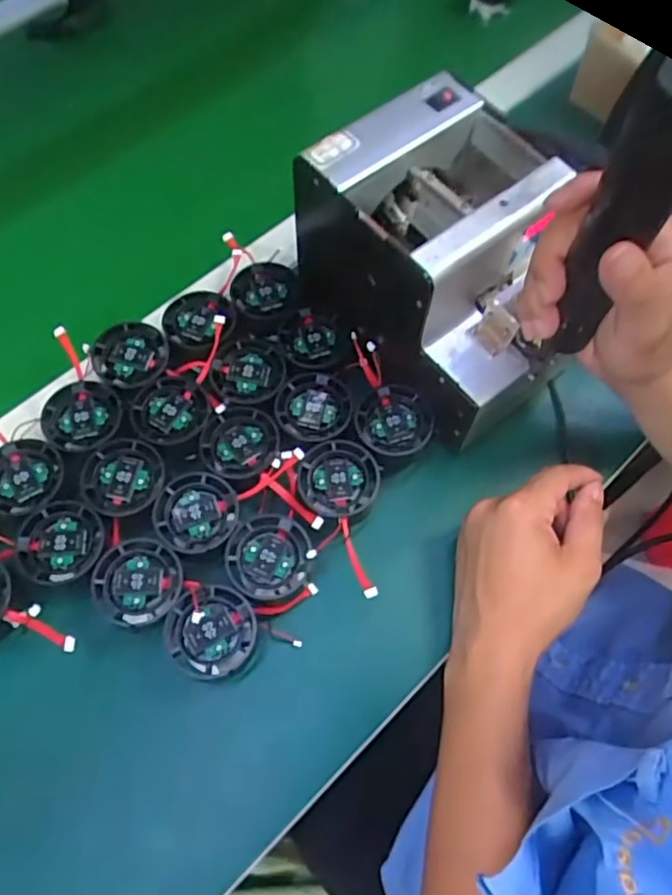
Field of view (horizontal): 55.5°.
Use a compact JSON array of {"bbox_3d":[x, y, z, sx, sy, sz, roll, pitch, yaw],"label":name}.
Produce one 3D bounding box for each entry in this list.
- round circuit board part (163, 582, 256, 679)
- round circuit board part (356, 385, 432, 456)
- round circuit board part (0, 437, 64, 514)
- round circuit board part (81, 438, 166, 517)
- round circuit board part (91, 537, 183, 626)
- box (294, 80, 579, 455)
[{"bbox_3d":[-0.075,0.109,0.381,0.050,0.020,0.051,0,64,0],"label":"round circuit board part"},{"bbox_3d":[0.039,-0.019,0.438,0.048,0.009,0.051,0,64,0],"label":"round circuit board part"},{"bbox_3d":[-0.207,0.019,0.420,0.049,0.010,0.050,0,64,0],"label":"round circuit board part"},{"bbox_3d":[-0.140,0.019,0.420,0.050,0.006,0.052,0,64,0],"label":"round circuit board part"},{"bbox_3d":[-0.121,0.082,0.391,0.052,0.010,0.050,0,64,0],"label":"round circuit board part"},{"bbox_3d":[0.082,-0.125,0.422,0.140,0.121,0.169,-36,70,-16],"label":"box"}]

